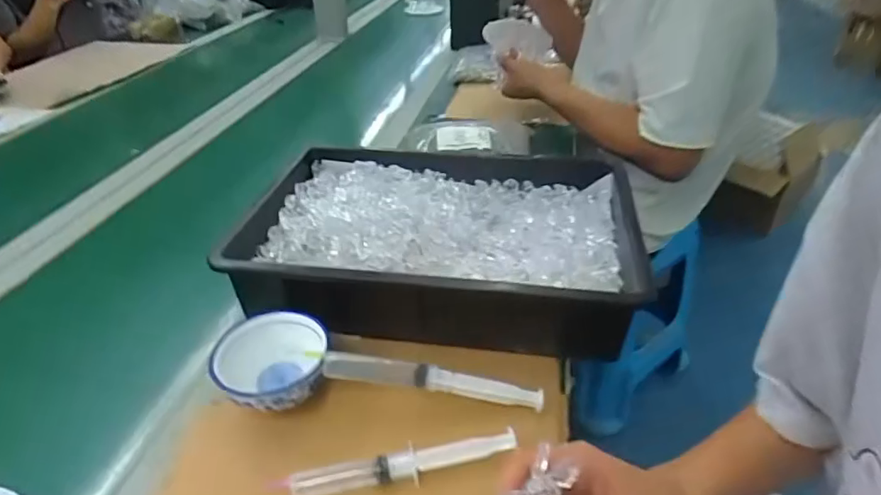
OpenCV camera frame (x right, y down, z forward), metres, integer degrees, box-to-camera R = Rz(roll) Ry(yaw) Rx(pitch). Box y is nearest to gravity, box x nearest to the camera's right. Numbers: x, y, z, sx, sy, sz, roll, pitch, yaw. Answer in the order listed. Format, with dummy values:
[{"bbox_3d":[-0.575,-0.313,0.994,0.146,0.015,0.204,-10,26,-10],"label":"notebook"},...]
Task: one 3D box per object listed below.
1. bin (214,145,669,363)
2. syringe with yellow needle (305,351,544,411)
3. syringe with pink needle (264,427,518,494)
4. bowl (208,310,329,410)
[{"bbox_3d":[-0.003,-0.007,0.610,0.425,0.098,0.280,3,35,7],"label":"bin"},{"bbox_3d":[-0.011,0.112,0.459,0.201,0.018,0.017,11,35,-4],"label":"syringe with yellow needle"},{"bbox_3d":[-0.031,0.168,0.413,0.183,0.015,0.025,-9,36,-10],"label":"syringe with pink needle"},{"bbox_3d":[-0.150,0.105,0.474,0.098,0.043,0.100,-1,35,1],"label":"bowl"}]

